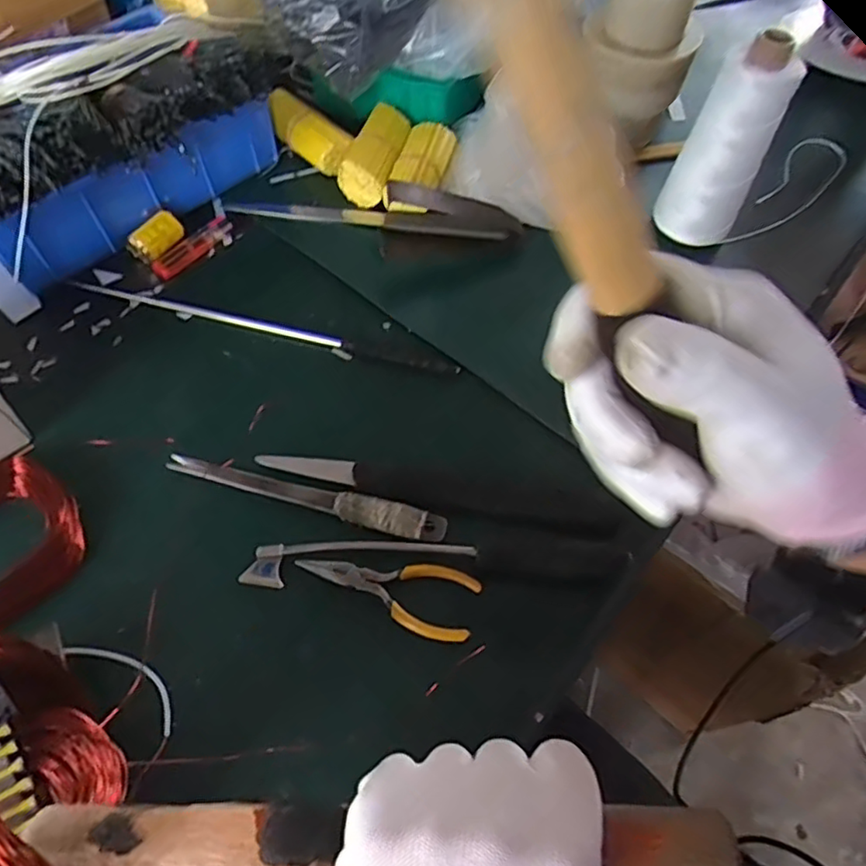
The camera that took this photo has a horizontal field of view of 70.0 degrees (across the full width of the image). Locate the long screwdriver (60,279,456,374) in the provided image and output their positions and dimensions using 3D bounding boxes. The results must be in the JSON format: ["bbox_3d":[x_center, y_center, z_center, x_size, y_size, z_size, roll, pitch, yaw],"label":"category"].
[{"bbox_3d":[-0.149,-0.091,0.524,0.347,0.016,0.021,14,60,6],"label":"long screwdriver"}]

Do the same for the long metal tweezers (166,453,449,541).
[{"bbox_3d":[-0.092,0.043,0.439,0.205,0.006,0.022,14,60,6],"label":"long metal tweezers"}]

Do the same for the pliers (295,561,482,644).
[{"bbox_3d":[-0.030,0.102,0.412,0.118,0.006,0.046,16,61,7],"label":"pliers"}]

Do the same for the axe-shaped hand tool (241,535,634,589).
[{"bbox_3d":[-0.050,0.084,0.415,0.155,0.014,0.028,-2,60,-3],"label":"axe-shaped hand tool"}]

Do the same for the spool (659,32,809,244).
[{"bbox_3d":[0.239,-0.233,0.504,0.066,0.167,0.056,27,63,13],"label":"spool"}]

